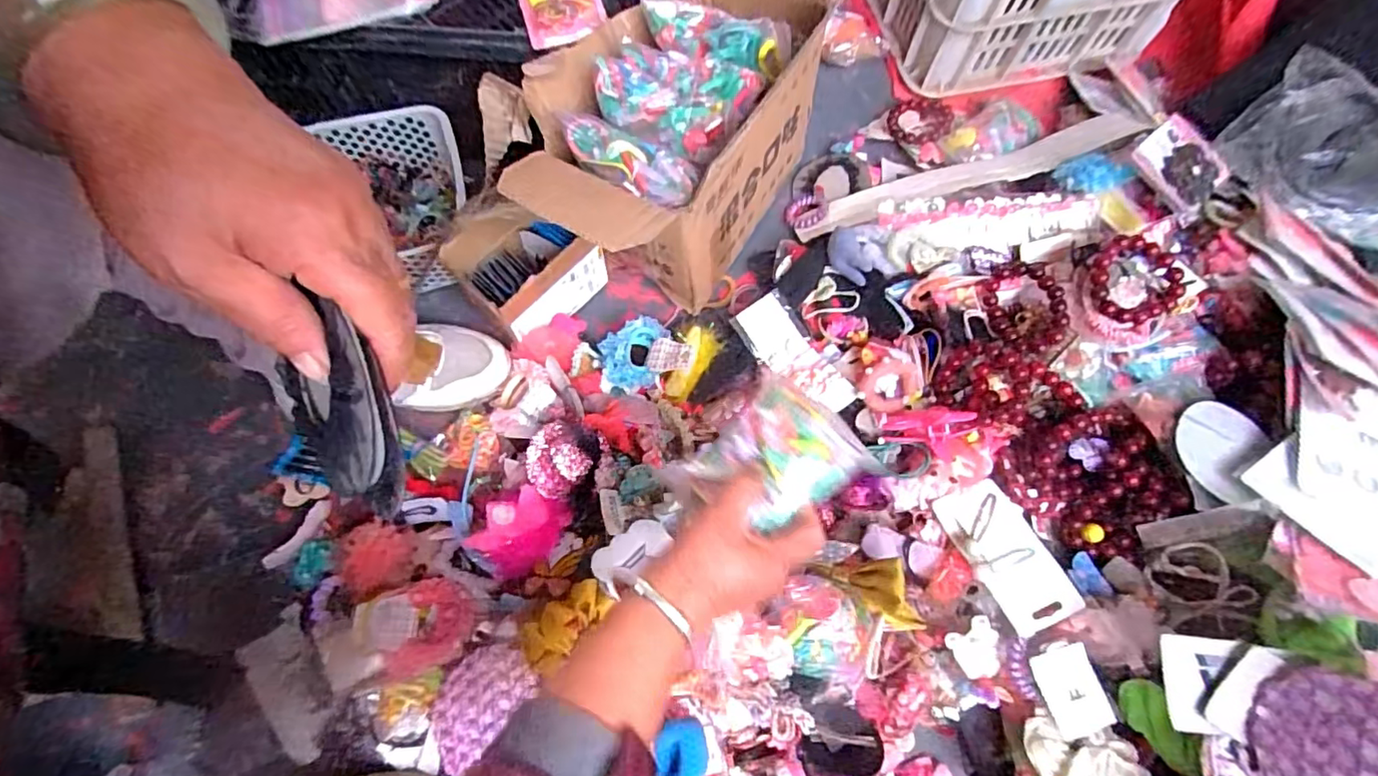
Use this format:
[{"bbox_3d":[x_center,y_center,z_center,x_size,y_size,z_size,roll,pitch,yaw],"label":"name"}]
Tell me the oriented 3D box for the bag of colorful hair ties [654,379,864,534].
[{"bbox_3d":[0.056,0.053,0.414,0.096,0.036,0.116,43,76,14],"label":"bag of colorful hair ties"}]

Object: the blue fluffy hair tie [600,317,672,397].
[{"bbox_3d":[-0.059,-0.038,0.607,0.062,0.024,0.081,12,71,4],"label":"blue fluffy hair tie"}]

